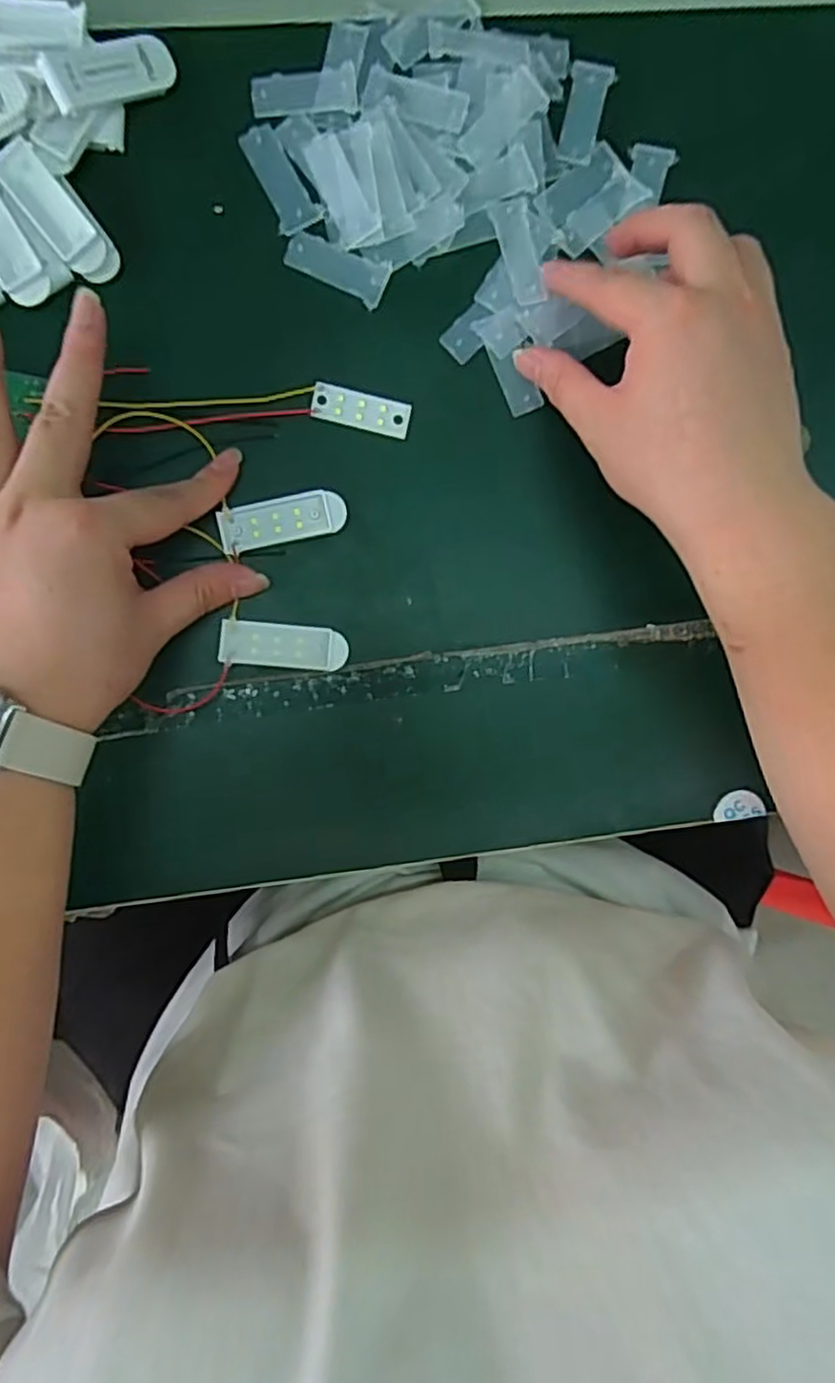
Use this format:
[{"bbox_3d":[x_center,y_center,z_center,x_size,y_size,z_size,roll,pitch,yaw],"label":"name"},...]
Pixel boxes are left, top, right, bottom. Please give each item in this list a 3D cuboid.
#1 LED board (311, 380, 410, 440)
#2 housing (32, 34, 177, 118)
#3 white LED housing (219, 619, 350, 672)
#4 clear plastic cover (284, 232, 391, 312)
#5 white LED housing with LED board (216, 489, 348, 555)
[{"bbox_3d":[-0.026,-0.133,0.336,0.046,0.004,0.017,13,91,-6],"label":"LED board"},{"bbox_3d":[-0.134,-0.269,0.310,0.057,0.012,0.020,-37,95,-24],"label":"housing"},{"bbox_3d":[-0.062,-0.021,0.334,0.058,0.006,0.020,5,92,-5],"label":"white LED housing"},{"bbox_3d":[-0.038,-0.198,0.331,0.048,0.004,0.021,22,90,-6],"label":"clear plastic cover"},{"bbox_3d":[-0.063,-0.080,0.332,0.058,0.005,0.022,-12,93,-5],"label":"white LED housing with LED board"}]

